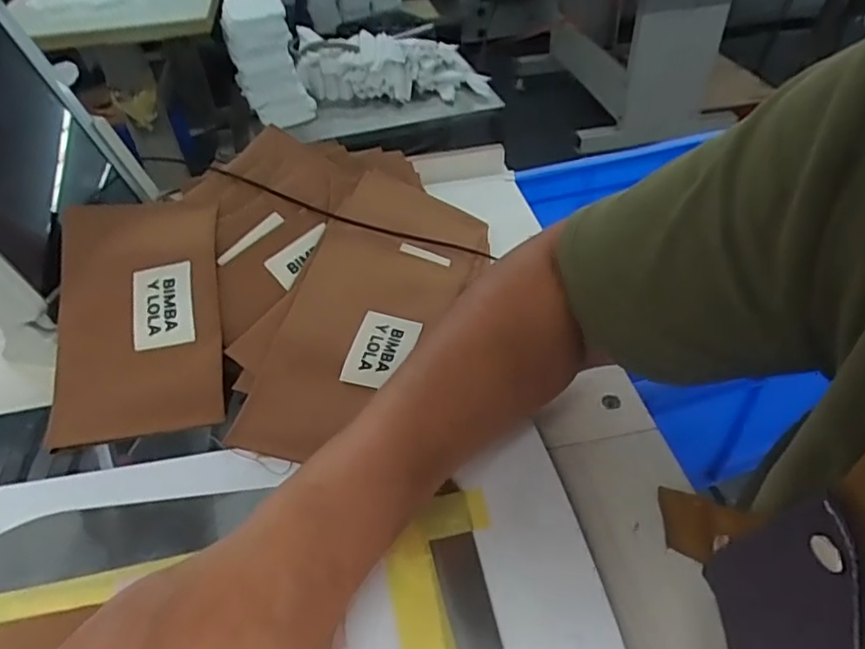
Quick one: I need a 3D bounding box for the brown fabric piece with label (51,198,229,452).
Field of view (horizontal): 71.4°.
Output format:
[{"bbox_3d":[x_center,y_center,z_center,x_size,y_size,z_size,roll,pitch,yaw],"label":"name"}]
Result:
[{"bbox_3d":[-0.206,-0.010,0.420,0.111,0.011,0.178,-9,71,-1],"label":"brown fabric piece with label"}]

